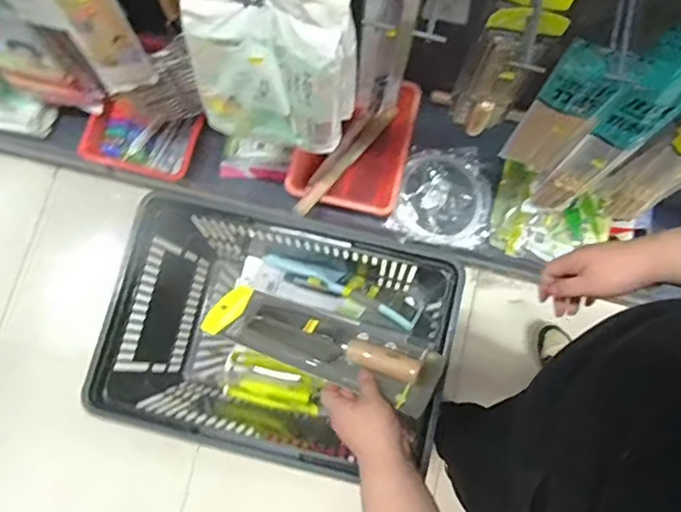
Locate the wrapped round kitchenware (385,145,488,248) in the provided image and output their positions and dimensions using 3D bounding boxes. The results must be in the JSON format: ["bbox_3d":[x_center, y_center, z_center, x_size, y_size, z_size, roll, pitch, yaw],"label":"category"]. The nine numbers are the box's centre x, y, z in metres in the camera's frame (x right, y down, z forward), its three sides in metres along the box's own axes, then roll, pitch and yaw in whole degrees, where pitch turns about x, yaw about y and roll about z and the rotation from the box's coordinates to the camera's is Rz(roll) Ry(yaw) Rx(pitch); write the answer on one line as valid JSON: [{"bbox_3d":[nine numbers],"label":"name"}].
[{"bbox_3d":[0.240,-0.147,1.312,0.217,0.019,0.236,9,78,2],"label":"wrapped round kitchenware"}]

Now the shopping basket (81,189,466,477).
[{"bbox_3d":[-0.085,0.131,0.853,0.465,0.247,0.299,13,79,3],"label":"shopping basket"}]

